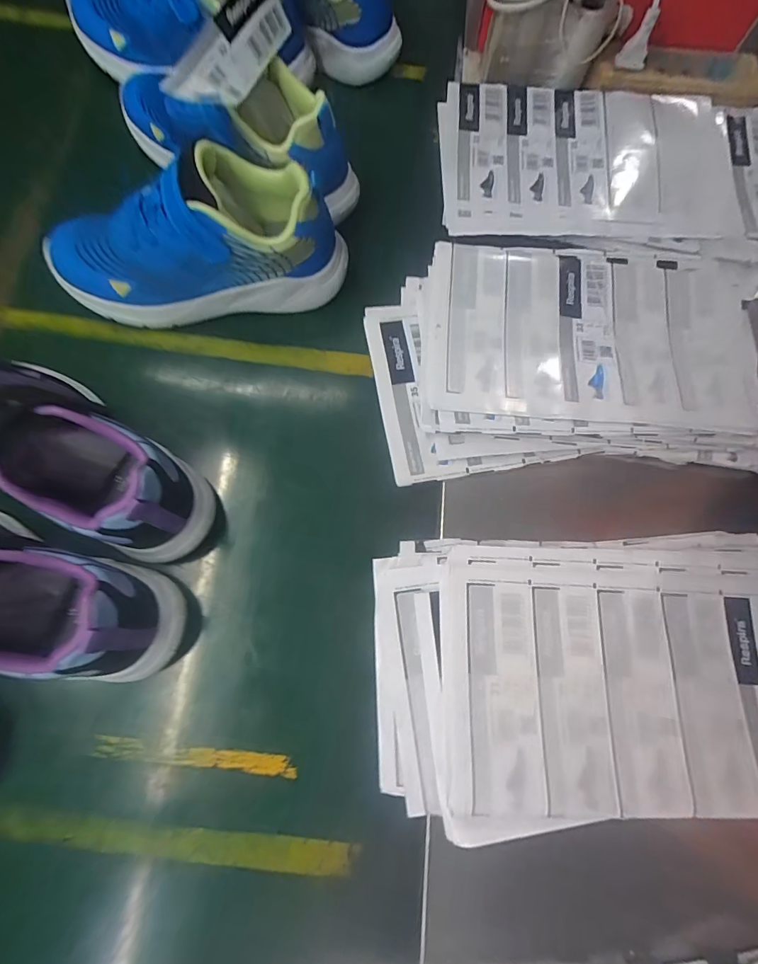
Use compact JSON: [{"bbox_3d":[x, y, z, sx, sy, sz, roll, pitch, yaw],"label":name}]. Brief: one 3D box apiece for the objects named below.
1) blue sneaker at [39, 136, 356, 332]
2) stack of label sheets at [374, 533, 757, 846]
[{"bbox_3d":[-0.140,-0.189,0.349,0.221,0.099,0.087,-11,75,-4],"label":"blue sneaker"},{"bbox_3d":[0.137,0.116,0.279,0.272,0.024,0.164,-2,75,0],"label":"stack of label sheets"}]

